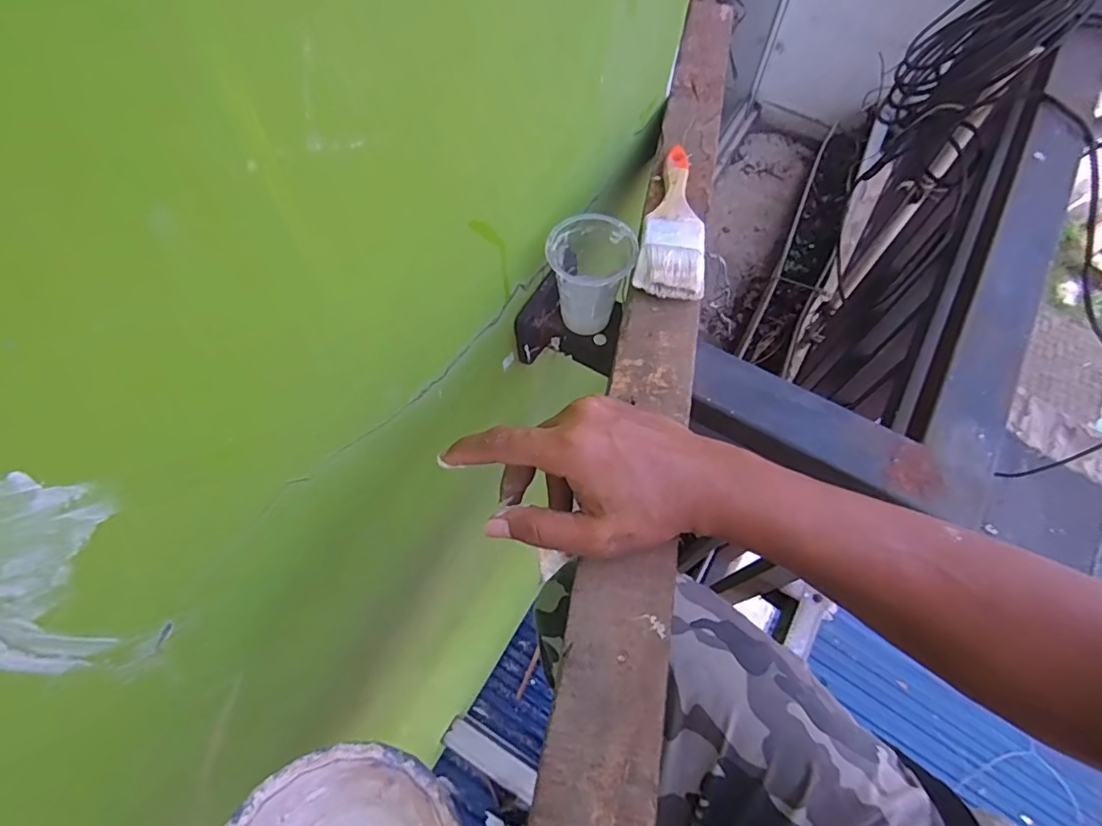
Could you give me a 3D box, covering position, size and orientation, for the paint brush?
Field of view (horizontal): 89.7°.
[{"bbox_3d":[0.099,-0.165,0.452,0.049,0.026,0.171,8,65,3],"label":"paint brush"}]

